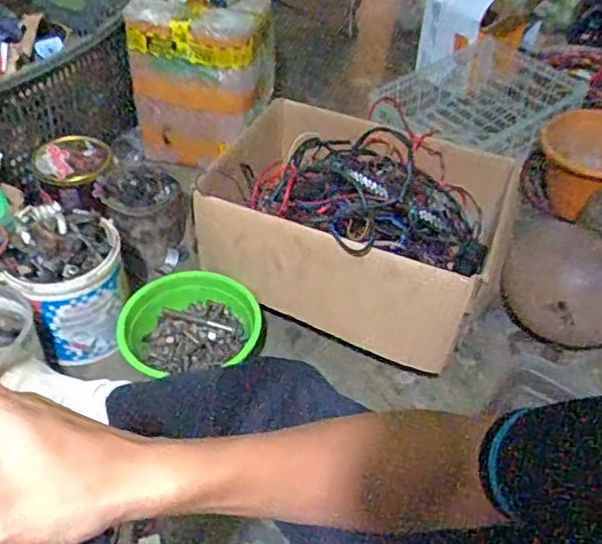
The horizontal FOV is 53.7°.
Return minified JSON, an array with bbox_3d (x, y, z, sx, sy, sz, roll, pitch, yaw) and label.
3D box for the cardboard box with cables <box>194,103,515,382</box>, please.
[{"bbox_3d":[0.087,-0.101,1.071,0.505,0.183,0.401,18,47,14],"label":"cardboard box with cables"}]

